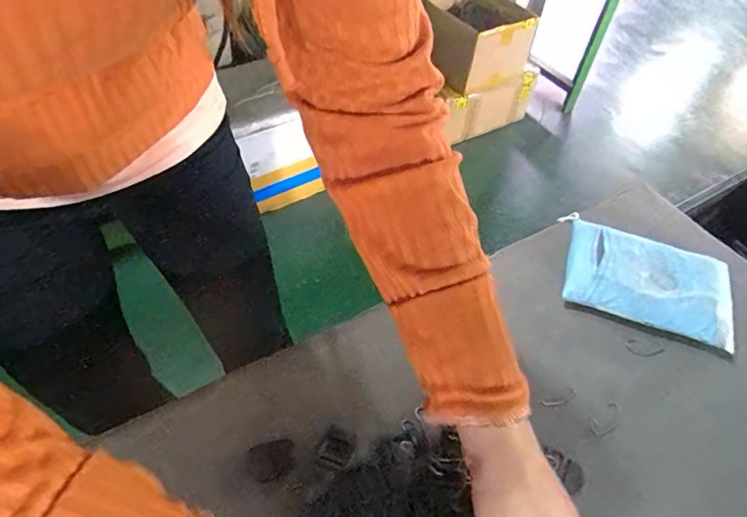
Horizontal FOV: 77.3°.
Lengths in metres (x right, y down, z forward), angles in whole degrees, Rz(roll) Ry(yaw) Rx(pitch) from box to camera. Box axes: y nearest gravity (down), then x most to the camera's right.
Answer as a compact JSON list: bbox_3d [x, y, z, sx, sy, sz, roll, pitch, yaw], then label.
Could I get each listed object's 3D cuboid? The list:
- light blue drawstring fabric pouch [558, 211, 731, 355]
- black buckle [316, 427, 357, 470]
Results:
[{"bbox_3d":[0.292,0.017,0.506,0.160,0.034,0.127,18,52,10],"label":"light blue drawstring fabric pouch"},{"bbox_3d":[-0.030,0.157,0.384,0.028,0.004,0.030,26,54,16],"label":"black buckle"}]

